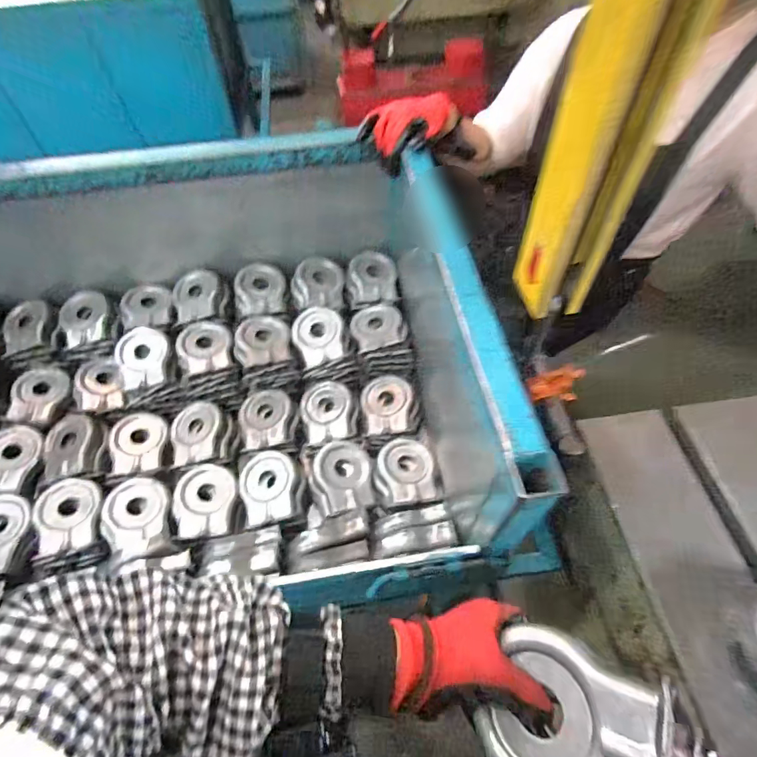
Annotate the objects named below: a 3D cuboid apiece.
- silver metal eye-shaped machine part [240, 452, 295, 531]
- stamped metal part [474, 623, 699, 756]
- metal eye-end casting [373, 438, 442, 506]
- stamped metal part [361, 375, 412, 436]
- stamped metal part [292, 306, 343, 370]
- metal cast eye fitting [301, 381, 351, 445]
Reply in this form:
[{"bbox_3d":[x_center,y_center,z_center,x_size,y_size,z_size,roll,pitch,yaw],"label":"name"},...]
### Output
[{"bbox_3d":[-0.183,0.178,0.728,0.089,0.028,0.113,-15,57,-8],"label":"silver metal eye-shaped machine part"},{"bbox_3d":[0.129,0.230,0.295,0.127,0.047,0.098,2,66,45],"label":"stamped metal part"},{"bbox_3d":[0.045,0.156,0.742,0.100,0.024,0.122,-7,56,-3],"label":"metal eye-end casting"},{"bbox_3d":[0.015,0.045,0.812,0.089,0.019,0.113,-2,56,0],"label":"stamped metal part"},{"bbox_3d":[-0.110,-0.080,0.822,0.088,0.029,0.118,-15,57,-8],"label":"stamped metal part"},{"bbox_3d":[-0.096,0.062,0.812,0.089,0.035,0.123,-6,56,-2],"label":"metal cast eye fitting"}]

